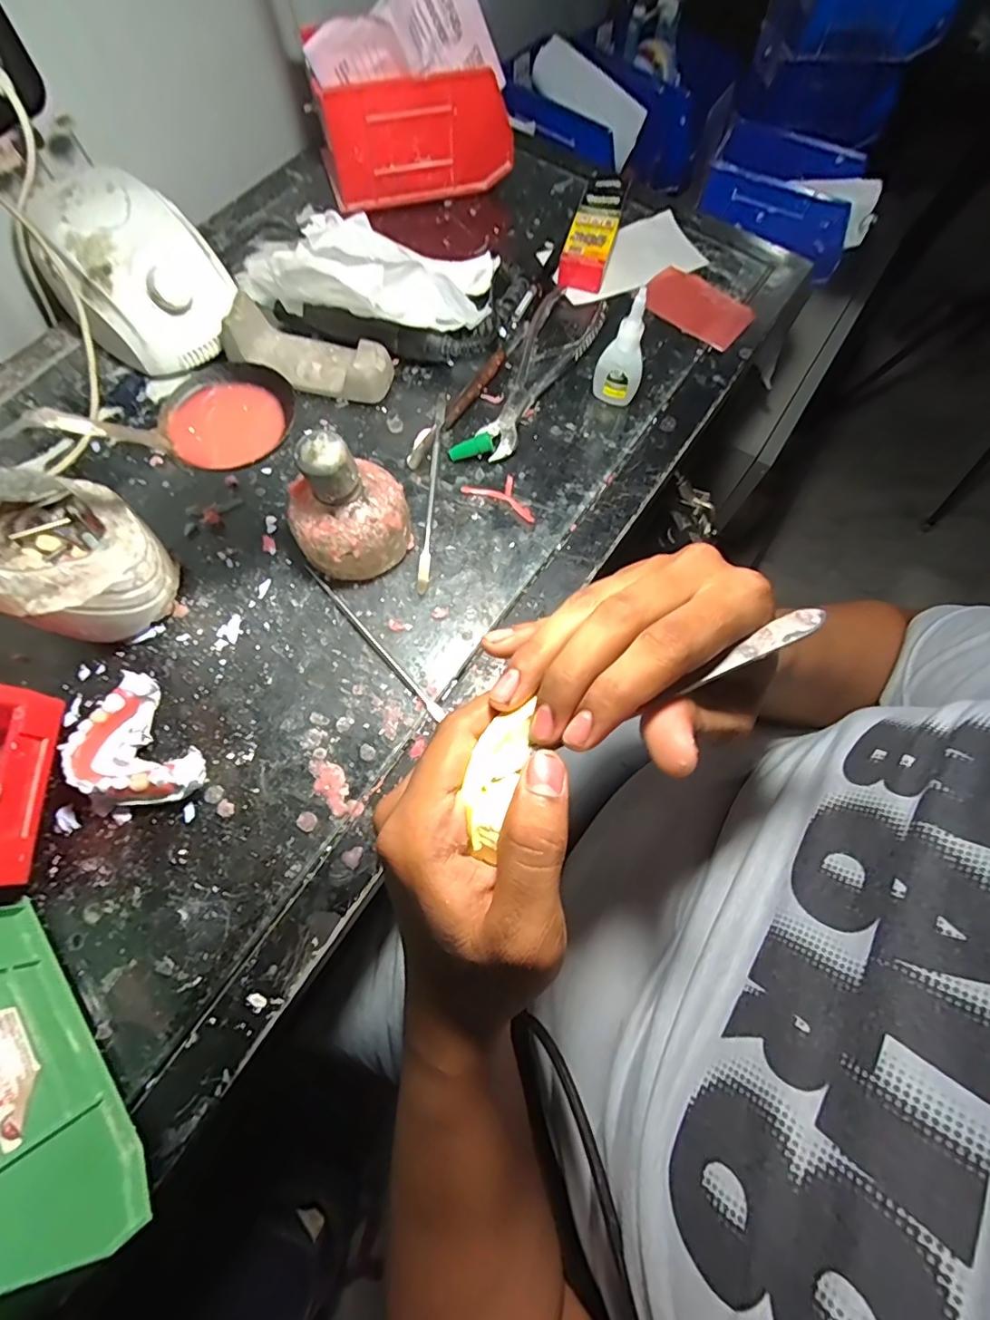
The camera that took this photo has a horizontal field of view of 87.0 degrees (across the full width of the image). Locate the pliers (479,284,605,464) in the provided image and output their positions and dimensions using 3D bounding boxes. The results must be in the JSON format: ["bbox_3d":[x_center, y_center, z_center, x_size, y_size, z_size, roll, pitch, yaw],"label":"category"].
[{"bbox_3d":[0.042,-0.240,0.431,0.056,0.012,0.195,21,70,5],"label":"pliers"}]

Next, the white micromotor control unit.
[{"bbox_3d":[-0.273,-0.297,0.403,0.109,0.080,0.138,-37,76,-15],"label":"white micromotor control unit"}]

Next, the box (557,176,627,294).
[{"bbox_3d":[0.089,-0.387,0.476,0.043,0.035,0.107,15,70,3],"label":"box"}]

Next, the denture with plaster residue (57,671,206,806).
[{"bbox_3d":[-0.210,0.054,0.306,0.056,0.031,0.078,-36,75,-15],"label":"denture with plaster residue"}]

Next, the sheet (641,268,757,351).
[{"bbox_3d":[0.185,-0.321,0.470,0.093,0.010,0.065,37,72,9],"label":"sheet"}]

